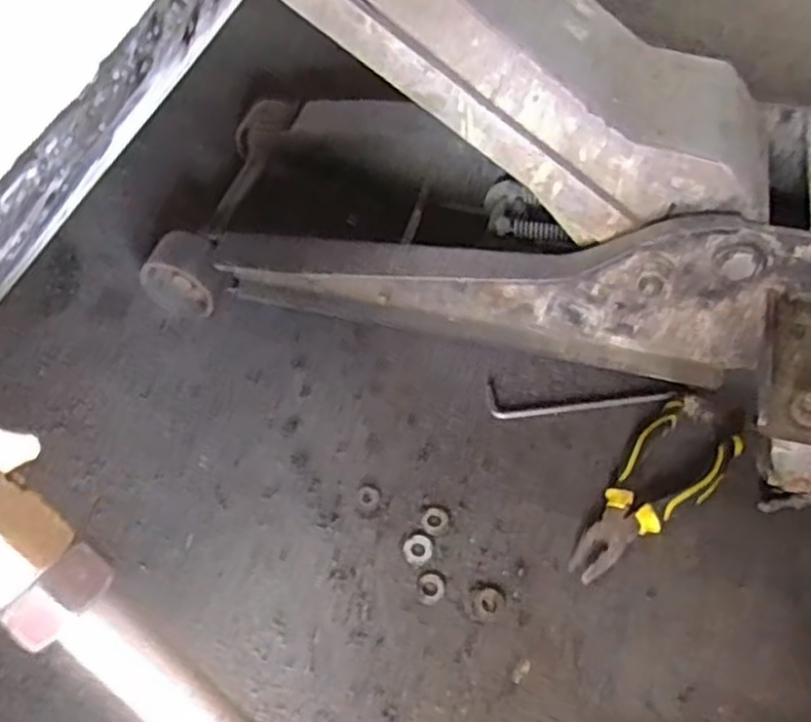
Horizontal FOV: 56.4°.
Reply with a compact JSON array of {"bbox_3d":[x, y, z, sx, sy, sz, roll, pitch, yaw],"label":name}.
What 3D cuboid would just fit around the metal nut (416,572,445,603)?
[{"bbox_3d":[0.020,0.180,0.605,0.022,0.004,0.024,0,52,0],"label":"metal nut"}]

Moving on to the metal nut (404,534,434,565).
[{"bbox_3d":[0.011,0.154,0.623,0.025,0.004,0.024,0,52,0],"label":"metal nut"}]

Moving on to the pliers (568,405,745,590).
[{"bbox_3d":[0.208,0.116,0.639,0.073,0.029,0.192,34,59,24],"label":"pliers"}]

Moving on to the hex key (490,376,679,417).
[{"bbox_3d":[0.162,0.029,0.709,0.169,0.016,0.043,0,52,0],"label":"hex key"}]

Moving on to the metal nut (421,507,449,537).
[{"bbox_3d":[0.025,0.135,0.640,0.023,0.004,0.025,0,52,0],"label":"metal nut"}]

